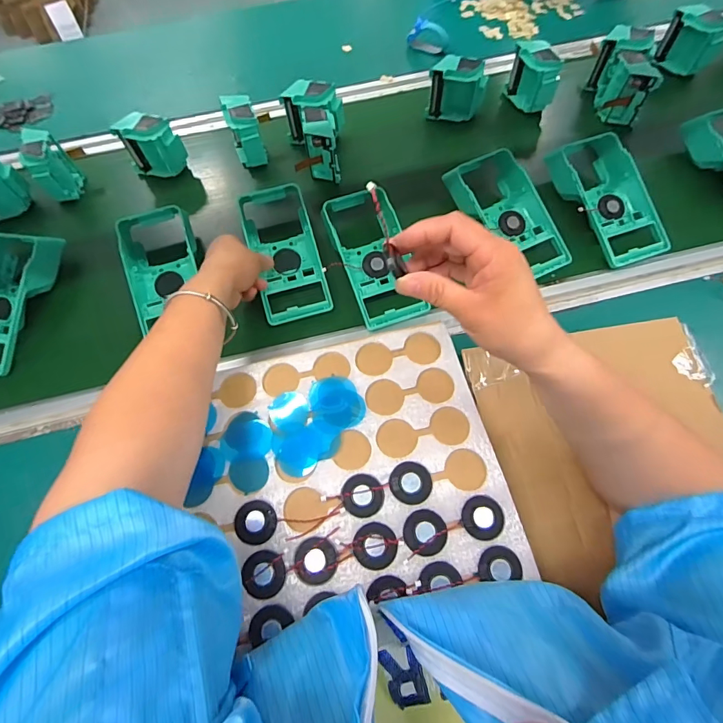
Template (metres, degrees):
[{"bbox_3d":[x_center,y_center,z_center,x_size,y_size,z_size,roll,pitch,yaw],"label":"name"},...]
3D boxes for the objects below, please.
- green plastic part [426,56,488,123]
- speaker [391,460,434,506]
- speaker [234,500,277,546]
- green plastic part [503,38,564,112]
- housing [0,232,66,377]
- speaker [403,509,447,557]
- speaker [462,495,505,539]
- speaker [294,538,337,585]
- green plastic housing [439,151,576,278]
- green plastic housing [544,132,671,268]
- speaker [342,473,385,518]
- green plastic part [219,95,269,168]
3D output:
[{"bbox_3d":[0.140,-0.400,0.612,0.076,0.075,0.040,9,66,5],"label":"green plastic part"},{"bbox_3d":[0.042,0.101,0.348,0.034,0.004,0.034,-10,66,-3],"label":"speaker"},{"bbox_3d":[-0.087,0.133,0.342,0.034,0.004,0.033,0,66,1],"label":"speaker"},{"bbox_3d":[0.253,-0.419,0.617,0.042,0.072,0.080,-17,66,-7],"label":"green plastic part"},{"bbox_3d":[-0.443,-0.077,0.504,0.085,0.051,0.182,8,66,5],"label":"housing"},{"bbox_3d":[0.051,0.137,0.334,0.034,0.004,0.033,-9,66,-3],"label":"speaker"},{"bbox_3d":[0.099,0.126,0.338,0.033,0.004,0.034,-5,66,-1],"label":"speaker"},{"bbox_3d":[-0.036,0.157,0.327,0.033,0.004,0.033,0,66,1],"label":"speaker"},{"bbox_3d":[0.184,-0.187,0.523,0.097,0.047,0.180,-20,67,-8],"label":"green plastic housing"},{"bbox_3d":[0.314,-0.208,0.543,0.090,0.067,0.185,-20,67,-8],"label":"green plastic housing"},{"bbox_3d":[0.001,0.110,0.345,0.033,0.004,0.034,0,66,1],"label":"speaker"},{"bbox_3d":[-0.167,-0.326,0.598,0.045,0.080,0.072,-18,67,-7],"label":"green plastic part"}]

